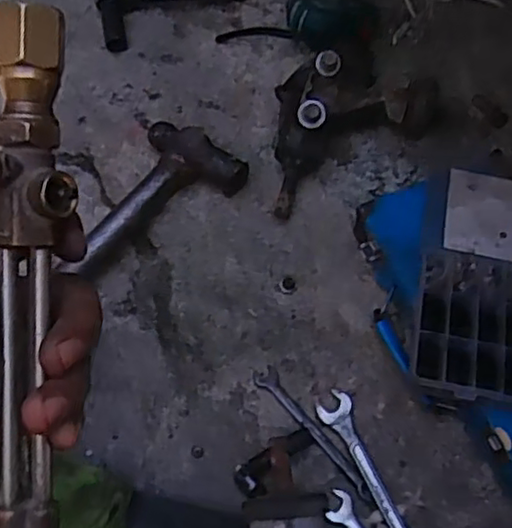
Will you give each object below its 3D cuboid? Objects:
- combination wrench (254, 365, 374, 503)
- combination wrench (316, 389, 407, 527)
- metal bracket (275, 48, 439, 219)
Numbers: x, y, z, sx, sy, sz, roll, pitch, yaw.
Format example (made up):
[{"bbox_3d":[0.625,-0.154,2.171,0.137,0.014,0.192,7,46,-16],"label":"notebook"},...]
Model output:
[{"bbox_3d":[0.057,0.160,0.641,0.020,0.007,0.159,-37,65,-17],"label":"combination wrench"},{"bbox_3d":[0.114,0.209,0.607,0.030,0.011,0.201,-23,61,-10],"label":"combination wrench"},{"bbox_3d":[0.088,-0.168,0.728,0.219,0.106,0.117,-30,63,-14],"label":"metal bracket"}]

